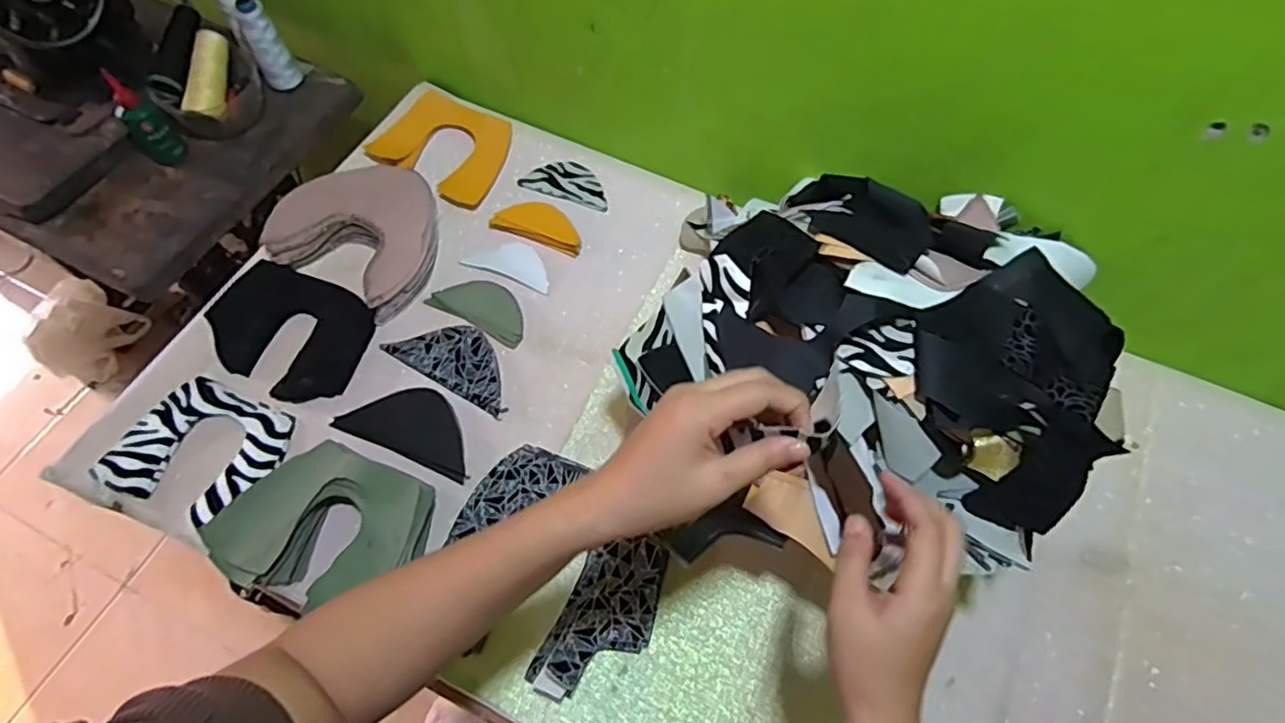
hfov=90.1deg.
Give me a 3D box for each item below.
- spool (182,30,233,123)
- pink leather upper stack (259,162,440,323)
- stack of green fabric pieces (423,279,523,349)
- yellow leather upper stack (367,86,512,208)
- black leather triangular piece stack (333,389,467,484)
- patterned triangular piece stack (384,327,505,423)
[{"bbox_3d":[-0.536,-0.356,0.797,0.038,0.036,0.111,4,83,3],"label":"spool"},{"bbox_3d":[-0.312,-0.155,0.735,0.170,0.049,0.171,24,67,12],"label":"pink leather upper stack"},{"bbox_3d":[-0.178,-0.065,0.707,0.120,0.024,0.062,25,67,12],"label":"stack of green fabric pieces"},{"bbox_3d":[-0.247,-0.276,0.807,0.156,0.024,0.141,23,67,11],"label":"yellow leather upper stack"},{"bbox_3d":[-0.229,0.061,0.648,0.139,0.010,0.071,20,66,10],"label":"black leather triangular piece stack"},{"bbox_3d":[-0.194,-0.003,0.686,0.149,0.006,0.071,29,68,14],"label":"patterned triangular piece stack"}]

